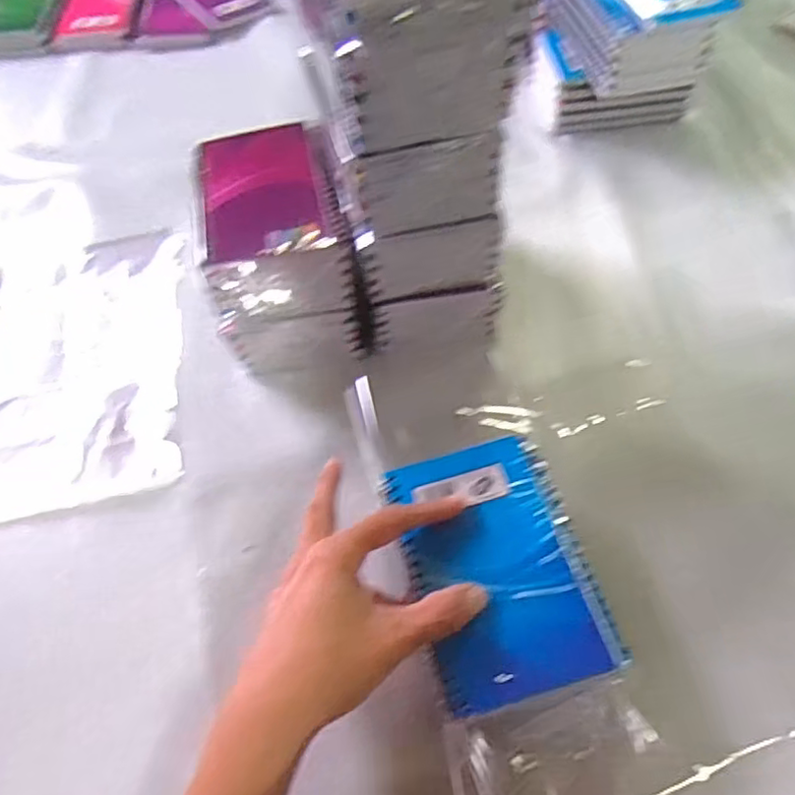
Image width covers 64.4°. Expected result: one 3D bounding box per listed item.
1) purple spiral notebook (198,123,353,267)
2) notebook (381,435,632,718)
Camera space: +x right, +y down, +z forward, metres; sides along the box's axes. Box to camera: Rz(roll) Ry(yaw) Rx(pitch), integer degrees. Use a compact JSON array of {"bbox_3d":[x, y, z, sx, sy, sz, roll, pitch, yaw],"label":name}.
[{"bbox_3d":[-0.085,-0.137,0.420,0.089,0.012,0.124,-10,57,-3],"label":"purple spiral notebook"},{"bbox_3d":[0.052,0.085,0.330,0.090,0.008,0.131,-15,58,-6],"label":"notebook"}]

